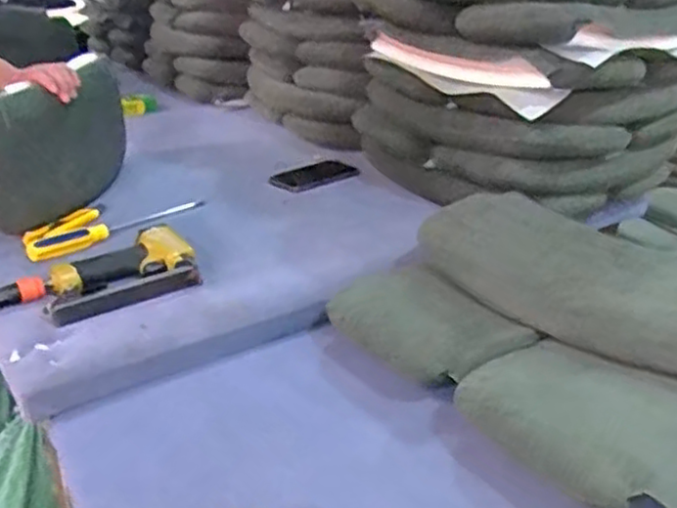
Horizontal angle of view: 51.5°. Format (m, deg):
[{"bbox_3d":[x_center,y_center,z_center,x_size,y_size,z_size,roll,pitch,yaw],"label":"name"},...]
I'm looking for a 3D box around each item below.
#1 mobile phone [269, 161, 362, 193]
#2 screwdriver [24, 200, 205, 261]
[{"bbox_3d":[-0.037,-0.141,1.255,0.093,0.008,0.178,21,32,36],"label":"mobile phone"},{"bbox_3d":[-0.311,-0.041,1.020,0.034,0.028,0.280,23,33,38],"label":"screwdriver"}]

